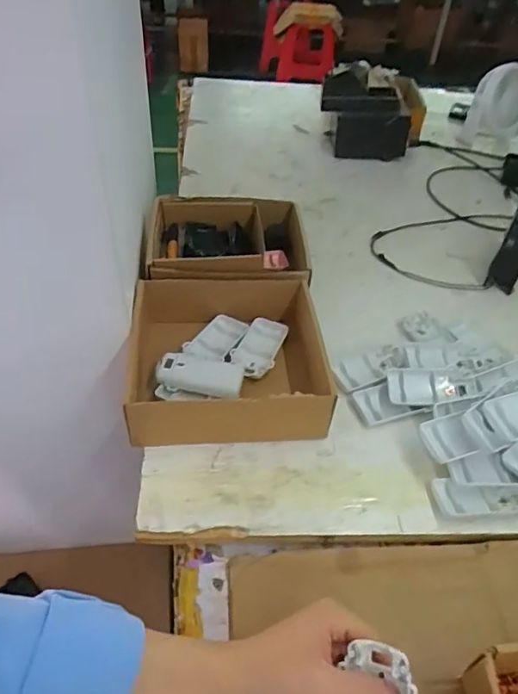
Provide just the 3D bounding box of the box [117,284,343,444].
[{"bbox_3d":[-0.035,0.009,0.568,0.204,0.068,0.195,-2,46,-8],"label":"box"}]

